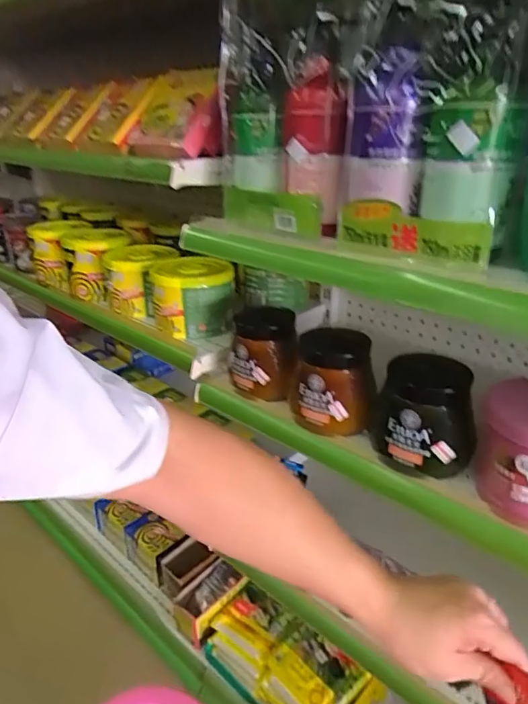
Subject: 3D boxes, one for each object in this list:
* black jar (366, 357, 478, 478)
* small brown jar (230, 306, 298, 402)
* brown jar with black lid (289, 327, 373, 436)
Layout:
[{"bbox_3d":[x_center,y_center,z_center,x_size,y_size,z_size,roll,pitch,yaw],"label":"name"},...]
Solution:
[{"bbox_3d":[0.179,0.069,0.560,0.097,0.112,0.101,-1,25,0],"label":"black jar"},{"bbox_3d":[-0.001,0.003,0.694,0.089,0.113,0.084,0,25,1],"label":"small brown jar"},{"bbox_3d":[0.091,0.034,0.629,0.099,0.113,0.088,6,26,15],"label":"brown jar with black lid"}]

